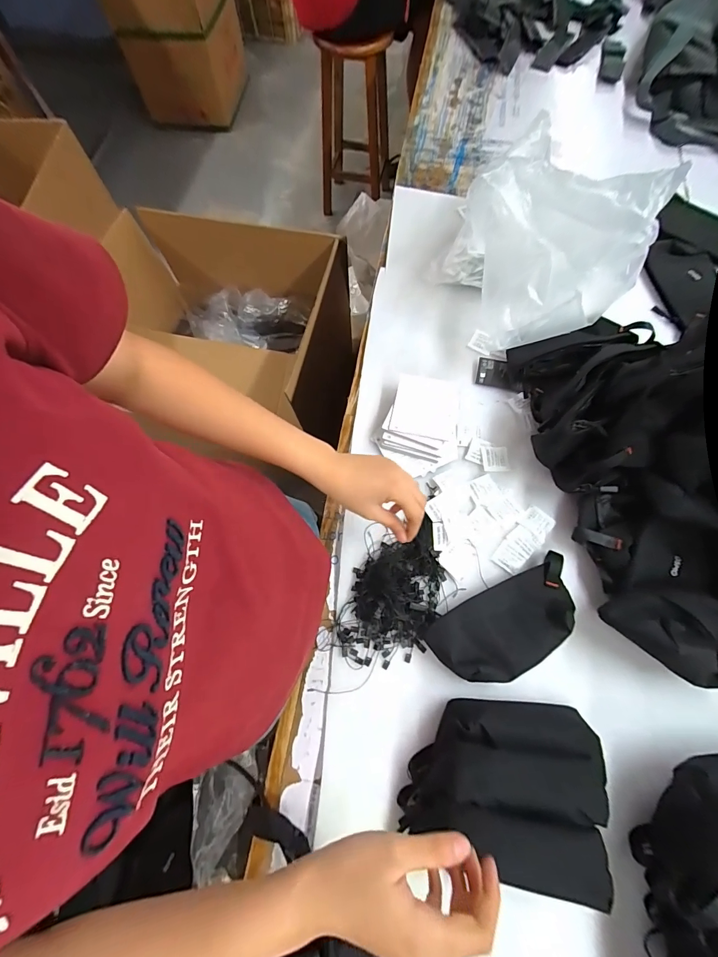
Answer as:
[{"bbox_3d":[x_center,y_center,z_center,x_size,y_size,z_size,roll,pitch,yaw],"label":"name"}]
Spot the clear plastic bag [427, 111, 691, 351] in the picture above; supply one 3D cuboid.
[{"bbox_3d":[0.275,-0.363,0.605,0.218,0.222,0.273,-15,70,-4],"label":"clear plastic bag"}]

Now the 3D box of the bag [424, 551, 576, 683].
[{"bbox_3d":[0.190,0.183,0.474,0.201,0.044,0.096,-24,71,-7],"label":"bag"}]

